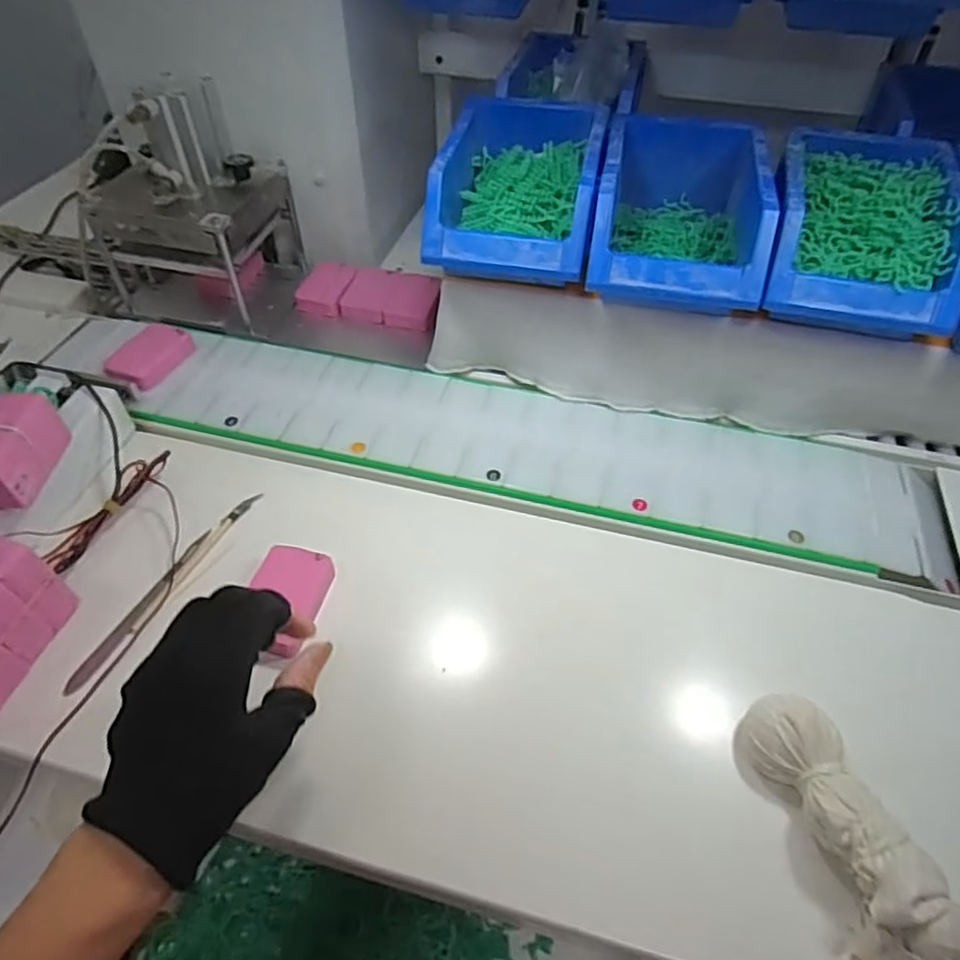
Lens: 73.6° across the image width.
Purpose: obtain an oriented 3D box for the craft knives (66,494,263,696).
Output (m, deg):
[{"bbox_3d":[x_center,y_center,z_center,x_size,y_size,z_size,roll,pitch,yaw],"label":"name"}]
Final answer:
[{"bbox_3d":[-0.218,0.072,0.450,0.017,0.008,0.172,21,52,16],"label":"craft knives"}]

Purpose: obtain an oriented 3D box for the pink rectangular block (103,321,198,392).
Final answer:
[{"bbox_3d":[-0.296,-0.112,0.579,0.044,0.016,0.078,14,51,10],"label":"pink rectangular block"}]

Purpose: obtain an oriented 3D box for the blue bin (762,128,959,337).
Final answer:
[{"bbox_3d":[0.284,-0.193,0.485,0.126,0.068,0.171,12,50,9],"label":"blue bin"}]

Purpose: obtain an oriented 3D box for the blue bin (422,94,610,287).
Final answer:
[{"bbox_3d":[0.033,-0.235,0.524,0.122,0.074,0.172,9,50,6],"label":"blue bin"}]

